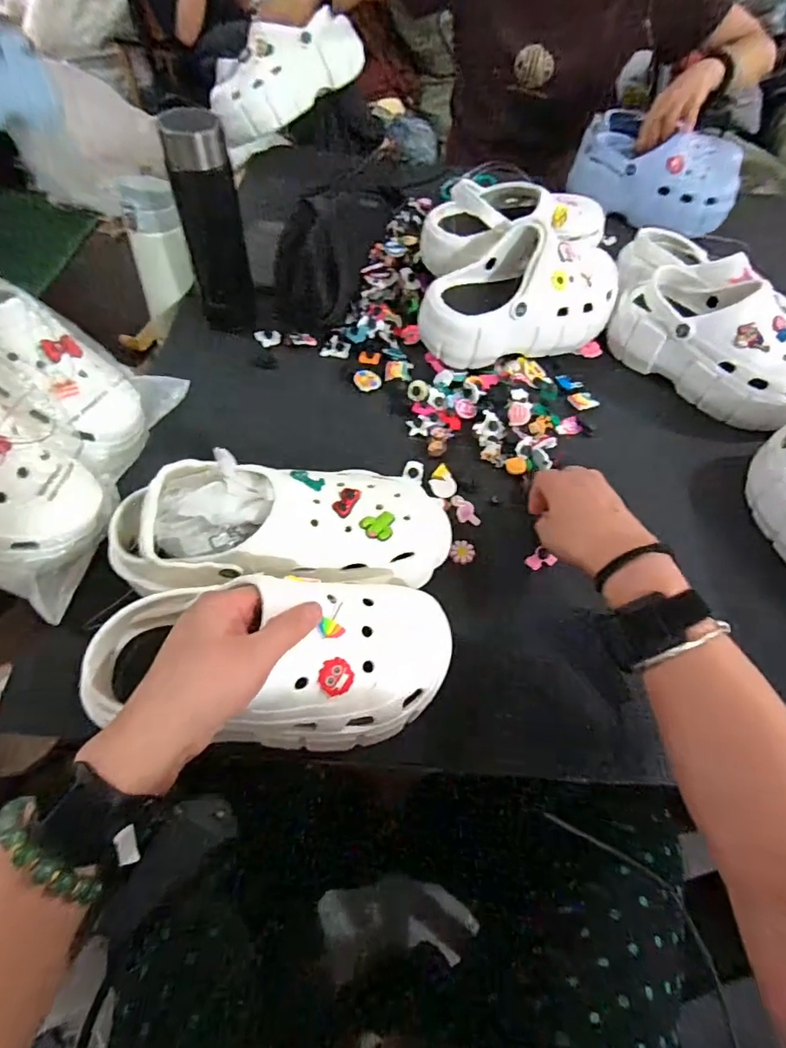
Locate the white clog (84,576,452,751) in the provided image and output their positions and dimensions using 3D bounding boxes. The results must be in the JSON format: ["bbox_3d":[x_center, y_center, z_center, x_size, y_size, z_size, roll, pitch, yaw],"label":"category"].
[{"bbox_3d":[-0.073,0.092,0.349,0.235,0.082,0.100,4,56,-16],"label":"white clog"}]

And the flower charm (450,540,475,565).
[{"bbox_3d":[0.067,0.027,0.493,0.022,0.006,0.023,2,57,-3],"label":"flower charm"}]

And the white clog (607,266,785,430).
[{"bbox_3d":[0.384,-0.212,0.604,0.119,0.097,0.251,-37,67,-24],"label":"white clog"}]

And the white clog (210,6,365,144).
[{"bbox_3d":[-0.177,-0.712,0.806,0.263,0.092,0.100,-33,64,-1],"label":"white clog"}]

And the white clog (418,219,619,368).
[{"bbox_3d":[0.153,-0.271,0.613,0.247,0.107,0.107,-13,59,-13],"label":"white clog"}]

